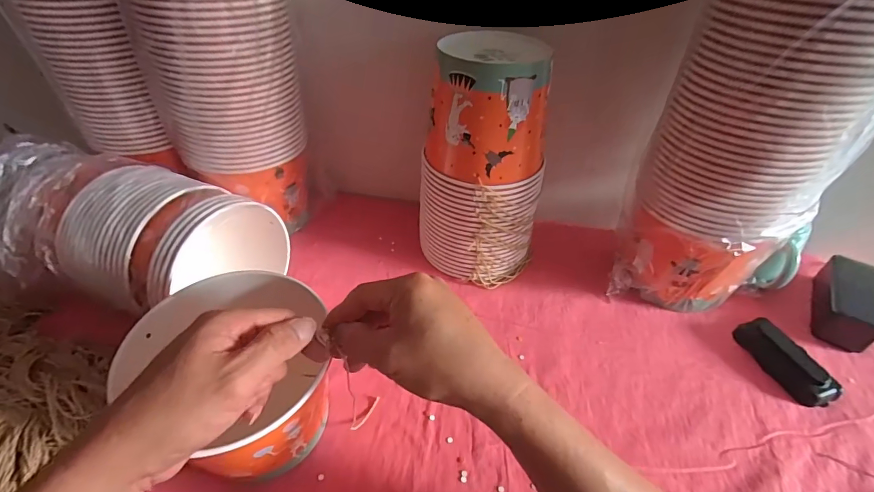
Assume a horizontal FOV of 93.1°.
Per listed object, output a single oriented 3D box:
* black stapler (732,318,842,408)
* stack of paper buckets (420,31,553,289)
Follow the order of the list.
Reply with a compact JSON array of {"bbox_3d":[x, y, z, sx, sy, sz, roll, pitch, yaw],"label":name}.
[{"bbox_3d":[0.408,0.131,0.484,0.042,0.029,0.105,-8,43,-11],"label":"black stapler"},{"bbox_3d":[0.058,-0.098,0.538,0.152,0.283,0.142,2,42,0],"label":"stack of paper buckets"}]

